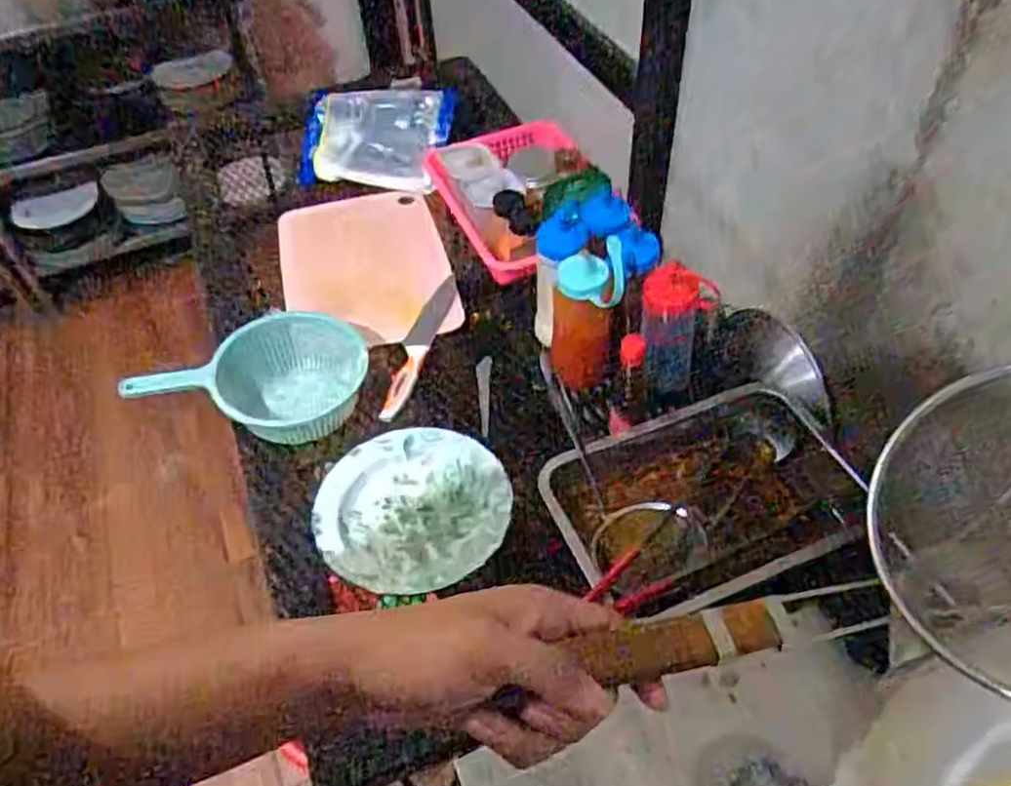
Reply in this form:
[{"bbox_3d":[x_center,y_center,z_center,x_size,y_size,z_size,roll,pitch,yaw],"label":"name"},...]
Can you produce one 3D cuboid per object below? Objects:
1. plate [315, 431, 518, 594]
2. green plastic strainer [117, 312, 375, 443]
[{"bbox_3d":[-0.101,0.117,0.830,0.204,0.033,0.182,-8,50,-4],"label":"plate"},{"bbox_3d":[-0.297,-0.002,0.906,0.261,0.103,0.152,-15,50,-9],"label":"green plastic strainer"}]

